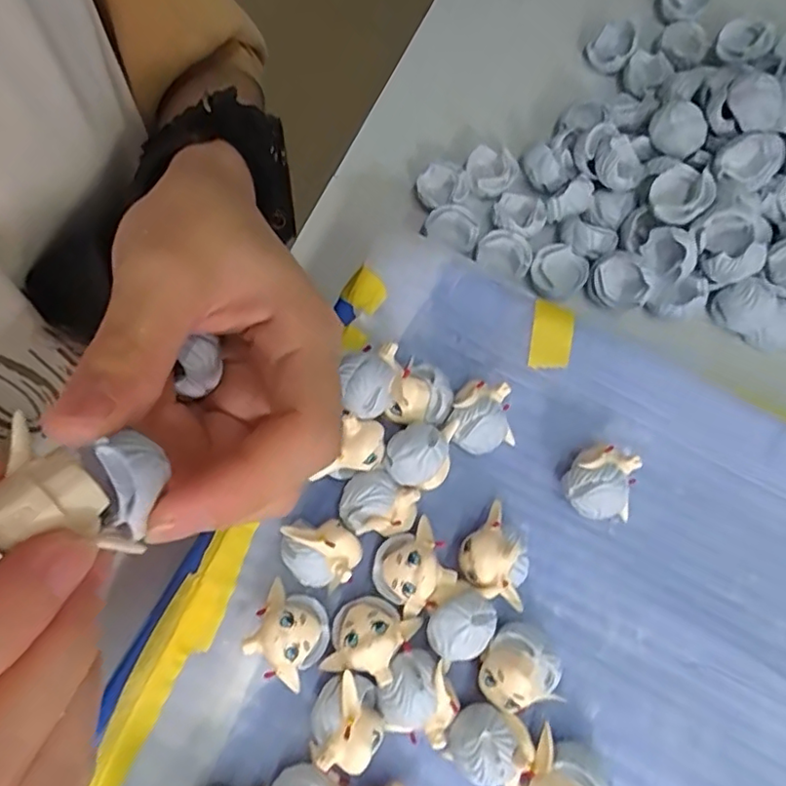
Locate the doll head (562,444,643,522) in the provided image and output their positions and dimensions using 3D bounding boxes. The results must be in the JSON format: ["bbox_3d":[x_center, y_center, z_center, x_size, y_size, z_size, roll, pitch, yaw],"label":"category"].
[{"bbox_3d":[0.077,0.034,0.224,0.024,0.021,0.027,22,73,7],"label":"doll head"}]

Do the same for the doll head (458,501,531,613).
[{"bbox_3d":[0.036,0.061,0.214,0.023,0.024,0.035,-22,73,-7],"label":"doll head"}]

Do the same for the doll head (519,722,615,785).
[{"bbox_3d":[0.056,0.128,0.193,0.024,0.020,0.028,26,73,8],"label":"doll head"}]

